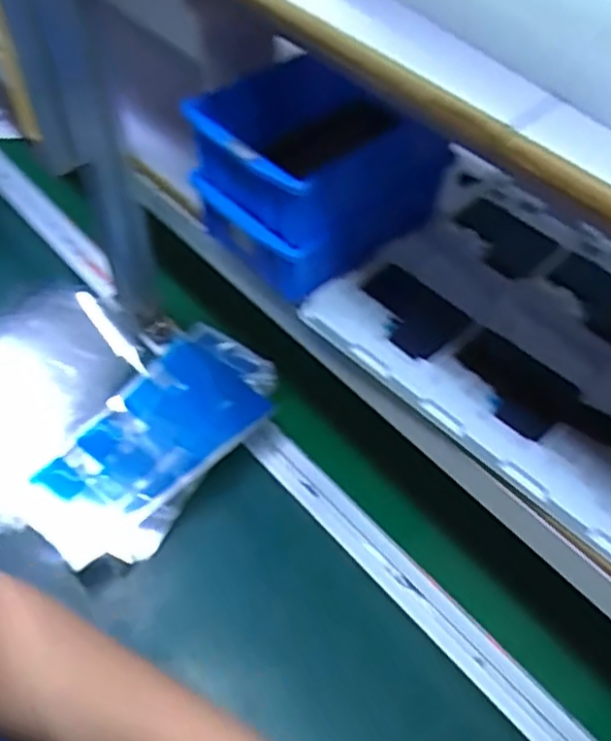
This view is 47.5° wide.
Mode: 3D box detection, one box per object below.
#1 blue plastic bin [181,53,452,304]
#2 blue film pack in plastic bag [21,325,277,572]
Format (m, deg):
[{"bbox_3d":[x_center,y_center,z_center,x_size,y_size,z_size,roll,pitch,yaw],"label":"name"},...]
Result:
[{"bbox_3d":[0.013,-0.165,0.586,0.184,0.130,0.136,-34,61,-26],"label":"blue plastic bin"},{"bbox_3d":[-0.152,0.072,0.730,0.146,0.046,0.268,33,57,21],"label":"blue film pack in plastic bag"}]

